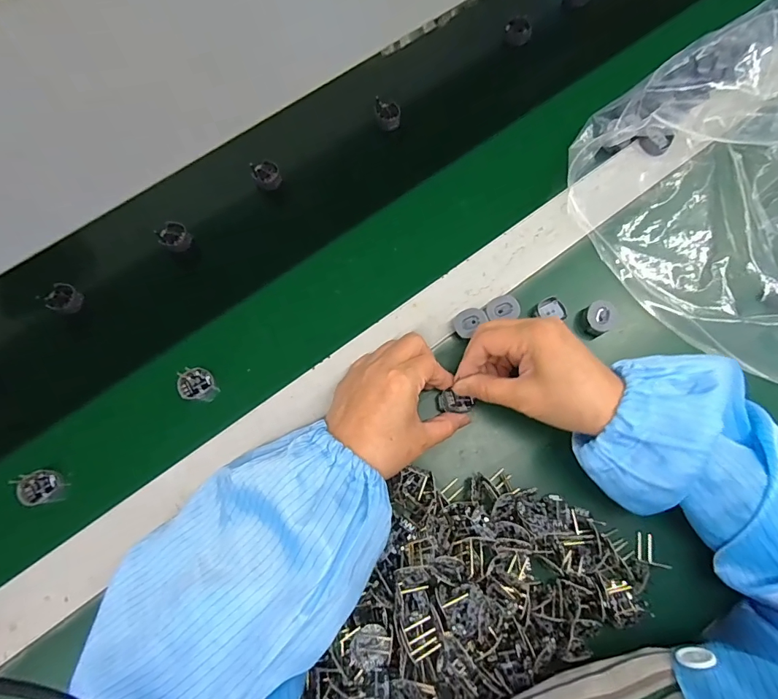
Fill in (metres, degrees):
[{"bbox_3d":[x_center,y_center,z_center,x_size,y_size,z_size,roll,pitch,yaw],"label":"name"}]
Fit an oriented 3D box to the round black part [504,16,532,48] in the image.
[{"bbox_3d":[0.145,-0.358,0.482,0.029,0.028,0.011,16,75,5],"label":"round black part"}]

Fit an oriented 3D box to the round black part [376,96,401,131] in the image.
[{"bbox_3d":[0.000,-0.245,0.442,0.025,0.025,0.025,0,74,1],"label":"round black part"}]

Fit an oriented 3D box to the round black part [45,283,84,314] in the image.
[{"bbox_3d":[-0.301,-0.047,0.398,0.027,0.015,0.026,0,75,0],"label":"round black part"}]

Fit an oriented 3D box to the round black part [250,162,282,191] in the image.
[{"bbox_3d":[-0.122,-0.174,0.425,0.026,0.013,0.030,-24,75,-6],"label":"round black part"}]

